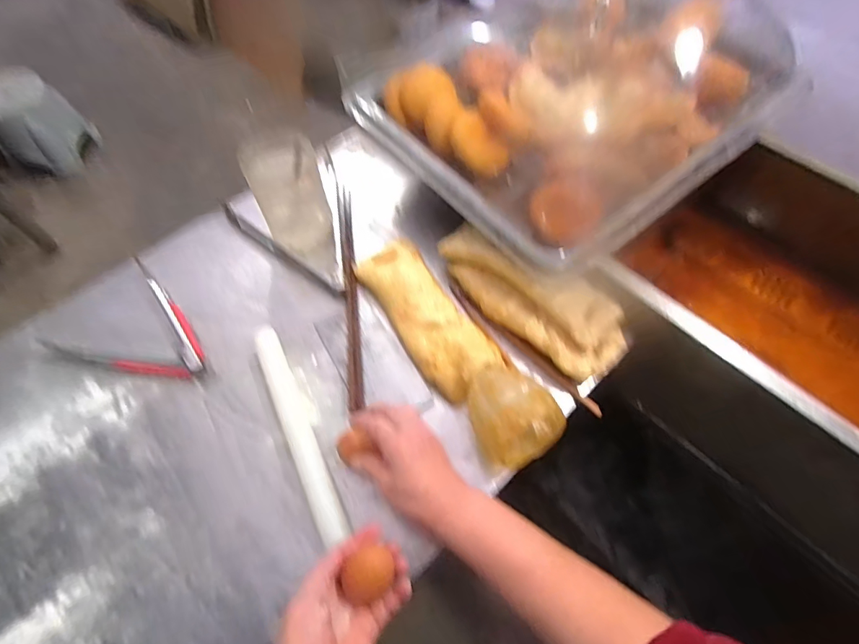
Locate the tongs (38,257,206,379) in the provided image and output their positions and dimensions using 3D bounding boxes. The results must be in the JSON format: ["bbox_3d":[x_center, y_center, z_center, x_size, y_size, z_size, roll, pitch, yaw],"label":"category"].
[{"bbox_3d":[-0.377,0.012,0.609,0.197,0.035,0.154,25,63,14],"label":"tongs"}]

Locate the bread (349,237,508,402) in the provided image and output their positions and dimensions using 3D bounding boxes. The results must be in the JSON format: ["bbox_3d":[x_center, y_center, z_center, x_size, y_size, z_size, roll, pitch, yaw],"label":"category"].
[{"bbox_3d":[-0.005,-0.014,0.601,0.094,0.039,0.240,-32,65,-17],"label":"bread"}]

